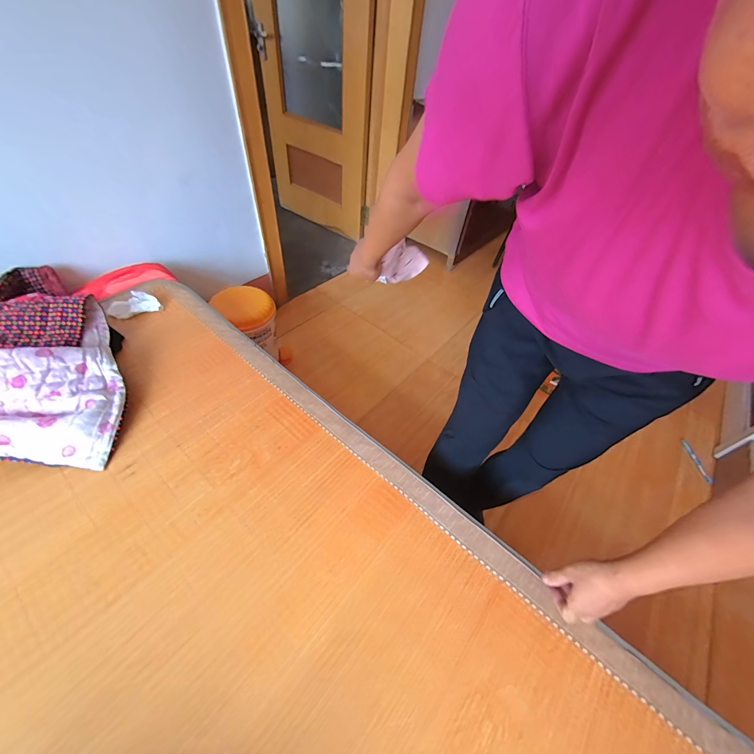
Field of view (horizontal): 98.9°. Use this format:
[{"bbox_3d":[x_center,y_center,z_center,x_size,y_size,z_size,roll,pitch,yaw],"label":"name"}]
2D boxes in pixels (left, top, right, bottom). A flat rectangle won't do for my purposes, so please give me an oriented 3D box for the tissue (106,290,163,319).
[{"bbox_3d":[-0.690,-0.204,0.914,0.136,0.046,0.052,-11,52,-15],"label":"tissue"}]

